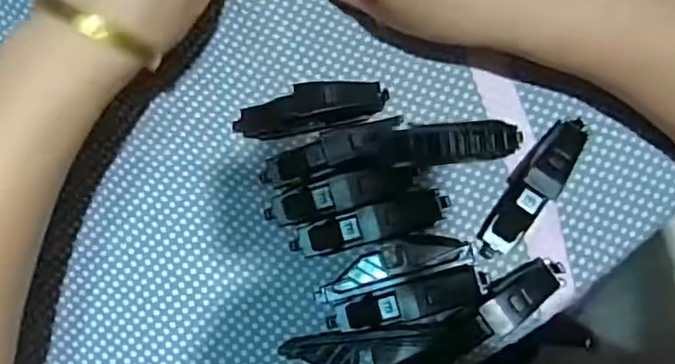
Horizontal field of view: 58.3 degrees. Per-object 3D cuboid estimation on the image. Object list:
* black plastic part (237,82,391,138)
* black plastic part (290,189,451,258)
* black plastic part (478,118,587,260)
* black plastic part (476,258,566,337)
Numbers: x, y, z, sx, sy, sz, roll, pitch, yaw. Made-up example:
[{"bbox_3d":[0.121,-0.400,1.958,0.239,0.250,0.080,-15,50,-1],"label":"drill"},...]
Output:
[{"bbox_3d":[-0.015,-0.037,0.314,0.079,0.021,0.021,-10,83,5],"label":"black plastic part"},{"bbox_3d":[0.016,0.022,0.311,0.082,0.005,0.019,-16,82,4],"label":"black plastic part"},{"bbox_3d":[0.097,0.002,0.299,0.021,0.021,0.079,37,89,9],"label":"black plastic part"},{"bbox_3d":[0.090,0.054,0.295,0.051,0.016,0.020,-35,81,-15],"label":"black plastic part"}]

